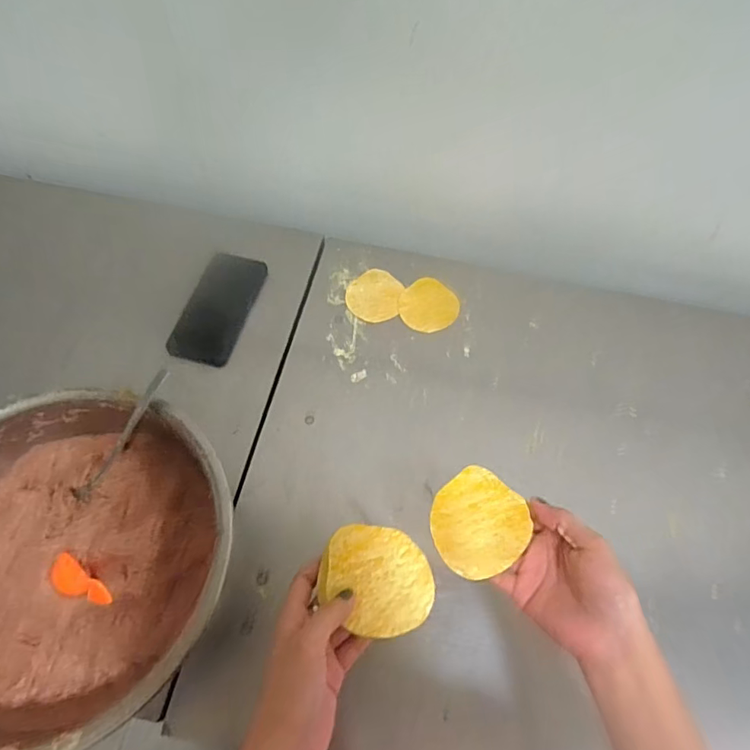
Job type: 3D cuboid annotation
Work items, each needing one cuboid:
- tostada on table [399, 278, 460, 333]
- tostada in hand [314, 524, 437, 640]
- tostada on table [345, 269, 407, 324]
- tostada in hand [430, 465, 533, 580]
[{"bbox_3d":[0.073,-0.094,0.682,0.079,0.004,0.080,1,61,-1],"label":"tostada on table"},{"bbox_3d":[0.002,0.157,0.386,0.085,0.017,0.076,5,61,1],"label":"tostada in hand"},{"bbox_3d":[0.001,-0.107,0.681,0.077,0.005,0.080,1,61,-1],"label":"tostada on table"},{"bbox_3d":[0.082,0.117,0.398,0.075,0.016,0.075,2,77,-11],"label":"tostada in hand"}]

